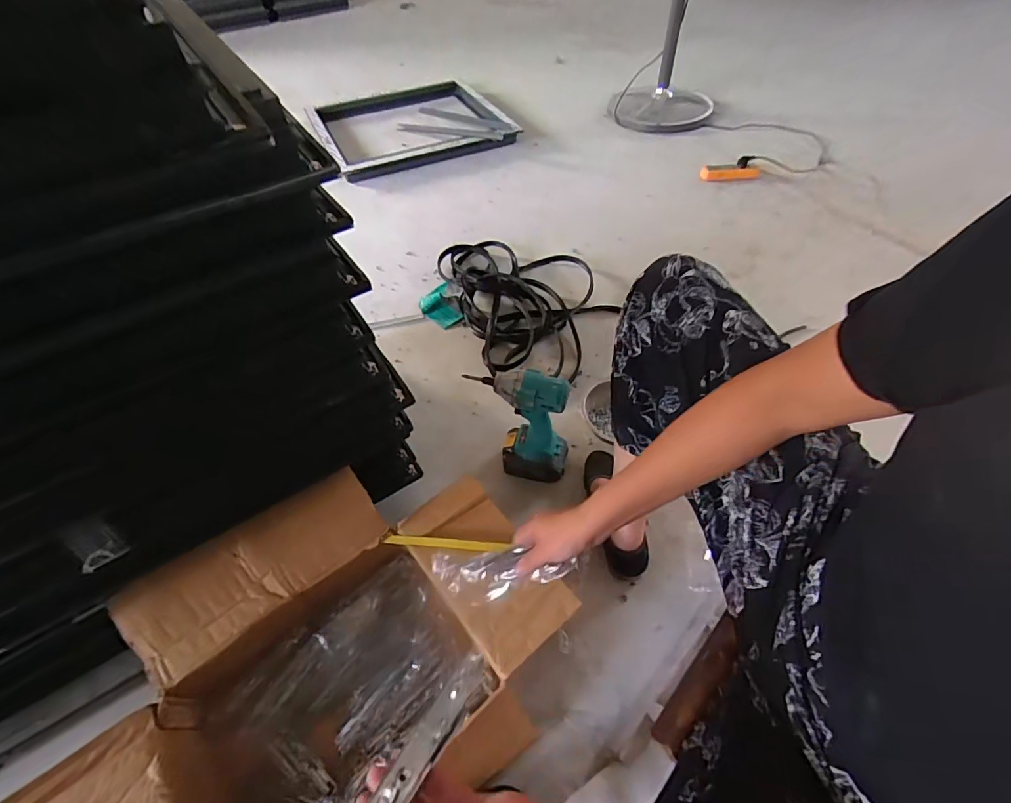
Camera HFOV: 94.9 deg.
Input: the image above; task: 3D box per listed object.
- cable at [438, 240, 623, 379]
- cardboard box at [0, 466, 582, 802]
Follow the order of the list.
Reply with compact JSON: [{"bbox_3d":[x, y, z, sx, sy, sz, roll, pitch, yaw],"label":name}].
[{"bbox_3d":[0.062,-0.307,1.270,0.392,0.066,0.534,-17,52,-11],"label":"cable"},{"bbox_3d":[-0.241,0.378,0.640,0.638,0.200,0.418,-27,55,-19],"label":"cardboard box"}]

